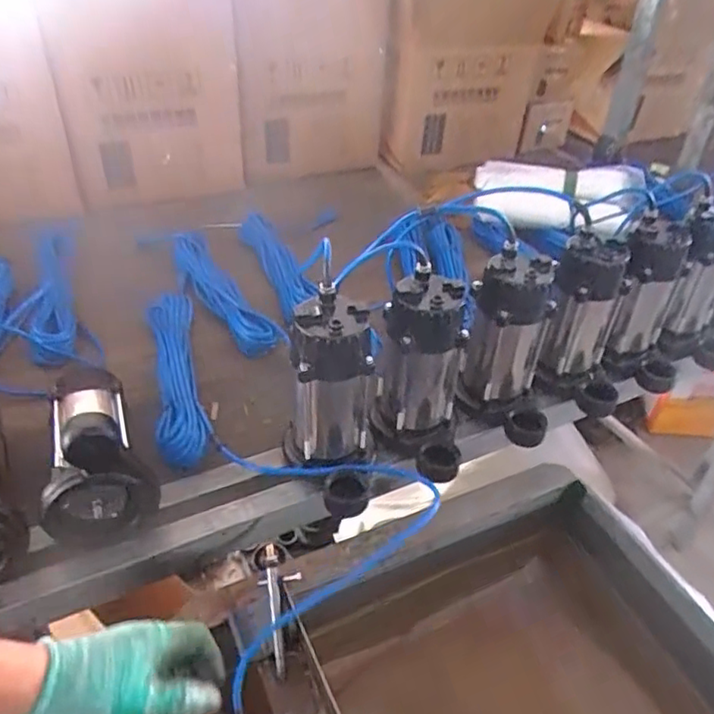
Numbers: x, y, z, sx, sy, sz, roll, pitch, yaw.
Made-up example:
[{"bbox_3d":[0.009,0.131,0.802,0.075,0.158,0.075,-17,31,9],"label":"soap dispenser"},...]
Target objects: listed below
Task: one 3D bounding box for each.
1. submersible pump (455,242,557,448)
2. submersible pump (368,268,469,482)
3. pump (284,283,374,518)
[{"bbox_3d":[0.208,-0.013,0.826,0.126,0.229,0.120,14,40,13],"label":"submersible pump"},{"bbox_3d":[0.086,0.025,0.767,0.129,0.223,0.116,14,40,12],"label":"submersible pump"},{"bbox_3d":[-0.029,0.059,0.715,0.111,0.226,0.134,1,39,-4],"label":"pump"}]

